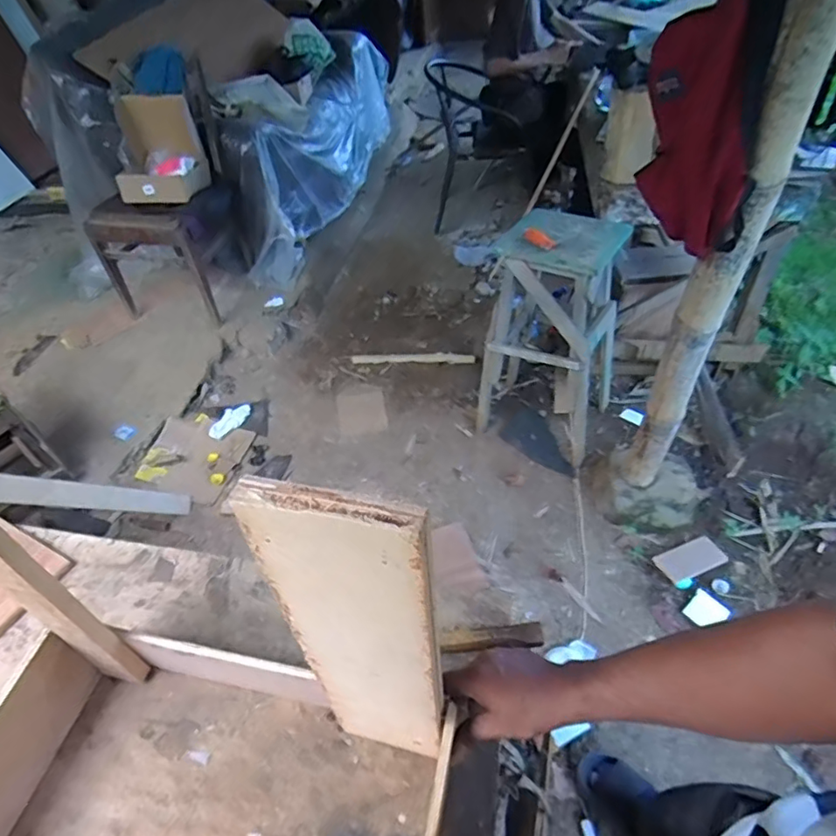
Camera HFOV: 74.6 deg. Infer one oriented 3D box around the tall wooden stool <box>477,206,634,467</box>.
[{"bbox_3d":[0.414,-0.260,1.722,0.395,0.679,0.399,11,50,19],"label":"tall wooden stool"}]

